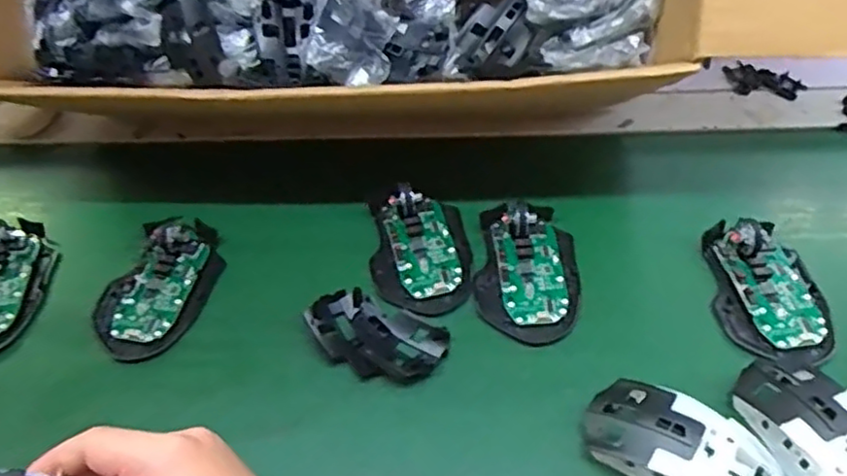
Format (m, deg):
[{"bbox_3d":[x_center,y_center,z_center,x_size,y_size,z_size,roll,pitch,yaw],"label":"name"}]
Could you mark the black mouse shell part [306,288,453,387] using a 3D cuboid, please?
[{"bbox_3d":[-0.033,0.068,0.464,0.095,0.016,0.054,19,53,18],"label":"black mouse shell part"}]

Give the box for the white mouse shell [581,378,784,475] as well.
[{"bbox_3d":[0.153,0.125,0.391,0.115,0.035,0.060,33,58,27],"label":"white mouse shell"}]

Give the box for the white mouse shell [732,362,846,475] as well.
[{"bbox_3d":[0.234,0.120,0.391,0.063,0.036,0.118,-21,53,-13],"label":"white mouse shell"}]

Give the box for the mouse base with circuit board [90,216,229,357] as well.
[{"bbox_3d":[-0.197,0.033,0.505,0.072,0.024,0.117,18,52,17],"label":"mouse base with circuit board"}]

